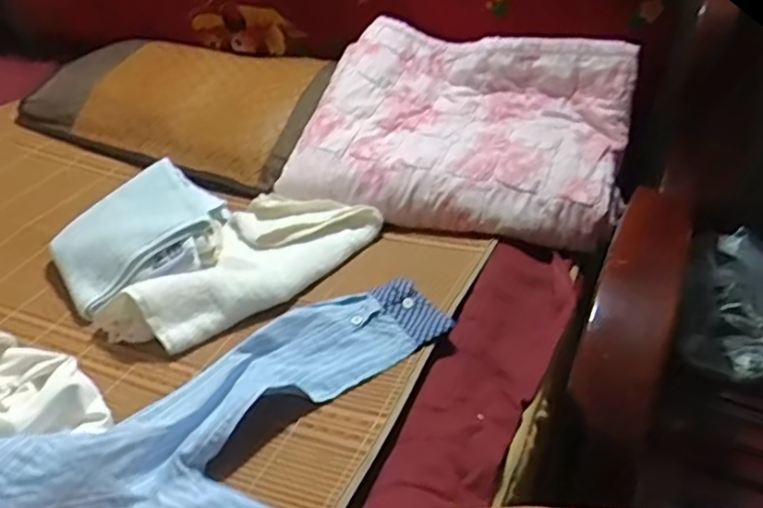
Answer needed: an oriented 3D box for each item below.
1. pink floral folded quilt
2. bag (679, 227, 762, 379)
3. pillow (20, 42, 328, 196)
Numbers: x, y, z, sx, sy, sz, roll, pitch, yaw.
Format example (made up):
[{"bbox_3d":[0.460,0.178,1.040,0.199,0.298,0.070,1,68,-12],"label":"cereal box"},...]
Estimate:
[{"bbox_3d":[0.114,-0.189,0.950,0.435,0.060,0.333,11,57,17],"label":"pink floral folded quilt"},{"bbox_3d":[0.494,0.061,0.881,0.187,0.137,0.149,5,35,9],"label":"bag"},{"bbox_3d":[-0.331,-0.275,1.173,0.527,0.100,0.331,20,40,27],"label":"pillow"}]

